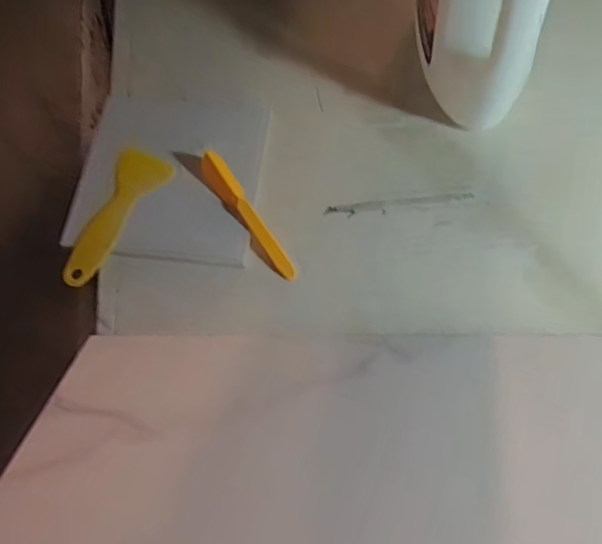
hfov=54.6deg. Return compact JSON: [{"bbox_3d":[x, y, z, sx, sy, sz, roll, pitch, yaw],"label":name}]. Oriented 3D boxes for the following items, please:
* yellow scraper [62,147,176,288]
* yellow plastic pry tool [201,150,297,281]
[{"bbox_3d":[-0.152,-0.045,0.473,0.043,0.020,0.125,22,68,10],"label":"yellow scraper"},{"bbox_3d":[-0.044,-0.046,0.464,0.019,0.014,0.123,-31,70,-12],"label":"yellow plastic pry tool"}]

